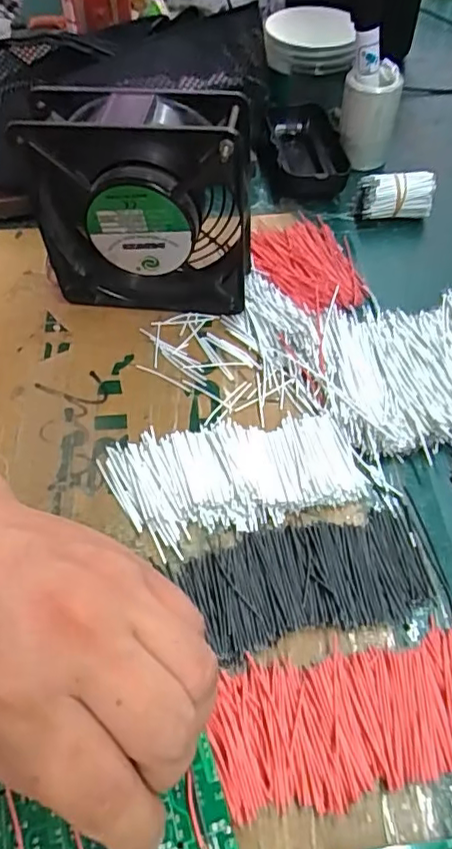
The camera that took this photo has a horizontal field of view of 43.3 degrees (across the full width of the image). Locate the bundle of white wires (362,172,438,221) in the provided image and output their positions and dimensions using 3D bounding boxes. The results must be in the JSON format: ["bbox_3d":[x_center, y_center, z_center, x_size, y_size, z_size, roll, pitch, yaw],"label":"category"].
[{"bbox_3d":[0.125,-0.167,0.417,0.050,0.032,0.020,5,55,6],"label":"bundle of white wires"}]

